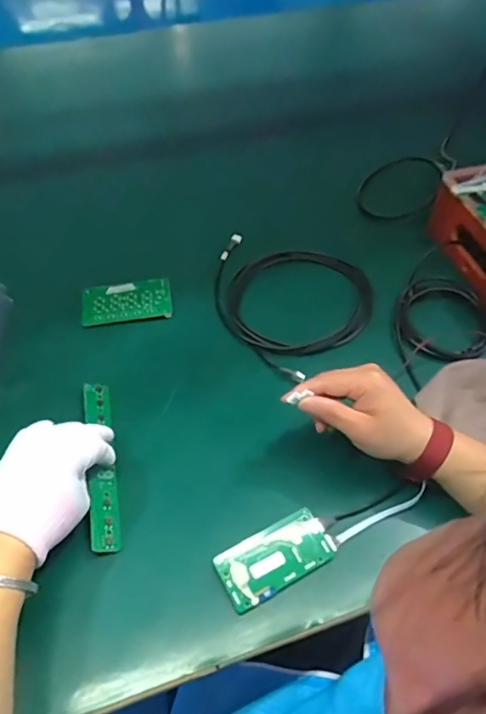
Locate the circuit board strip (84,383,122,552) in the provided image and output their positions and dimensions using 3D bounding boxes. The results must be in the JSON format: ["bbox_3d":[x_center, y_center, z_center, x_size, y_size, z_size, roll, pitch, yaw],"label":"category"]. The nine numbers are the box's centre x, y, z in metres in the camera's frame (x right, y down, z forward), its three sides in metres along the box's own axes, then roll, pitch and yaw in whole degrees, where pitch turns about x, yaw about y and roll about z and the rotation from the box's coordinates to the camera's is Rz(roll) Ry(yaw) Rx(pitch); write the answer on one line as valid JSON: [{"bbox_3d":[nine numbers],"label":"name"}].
[{"bbox_3d":[-0.138,0.098,0.504,0.025,0.008,0.179,4,49,-26],"label":"circuit board strip"}]

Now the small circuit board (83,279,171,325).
[{"bbox_3d":[-0.142,-0.068,0.637,0.106,0.007,0.055,-5,60,-3],"label":"small circuit board"}]

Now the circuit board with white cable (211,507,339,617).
[{"bbox_3d":[0.029,0.173,0.454,0.100,0.011,0.052,-23,56,-18],"label":"circuit board with white cable"}]

